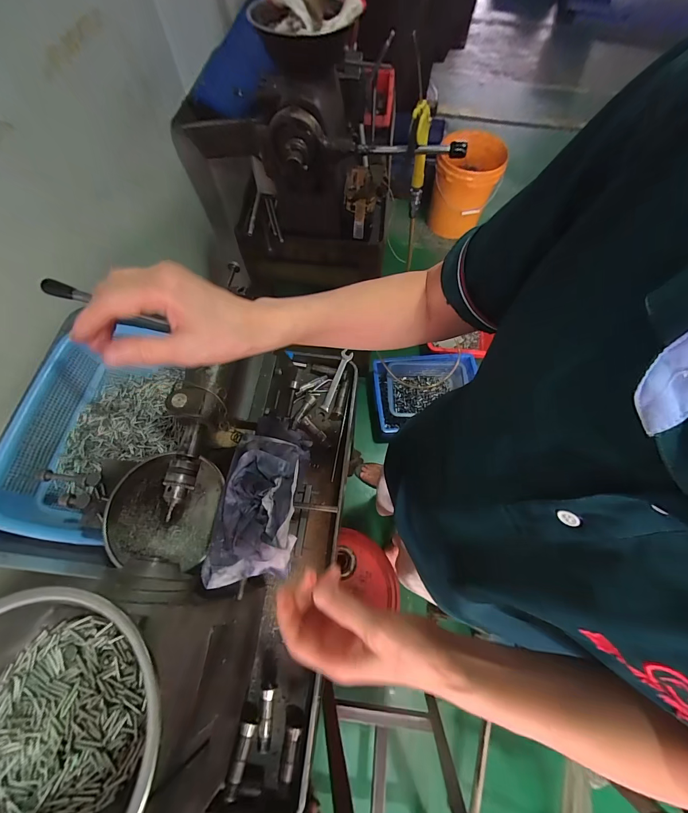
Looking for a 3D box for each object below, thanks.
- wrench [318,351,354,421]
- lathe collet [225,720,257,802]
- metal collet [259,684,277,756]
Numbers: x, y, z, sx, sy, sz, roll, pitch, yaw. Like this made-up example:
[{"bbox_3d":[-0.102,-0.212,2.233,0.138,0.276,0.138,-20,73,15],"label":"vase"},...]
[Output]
[{"bbox_3d":[-0.017,-0.043,0.663,0.022,0.011,0.143,21,85,8],"label":"wrench"},{"bbox_3d":[-0.138,0.467,0.445,0.020,0.021,0.073,12,68,4],"label":"lathe collet"},{"bbox_3d":[-0.109,0.434,0.464,0.019,0.012,0.070,4,68,1],"label":"metal collet"}]

